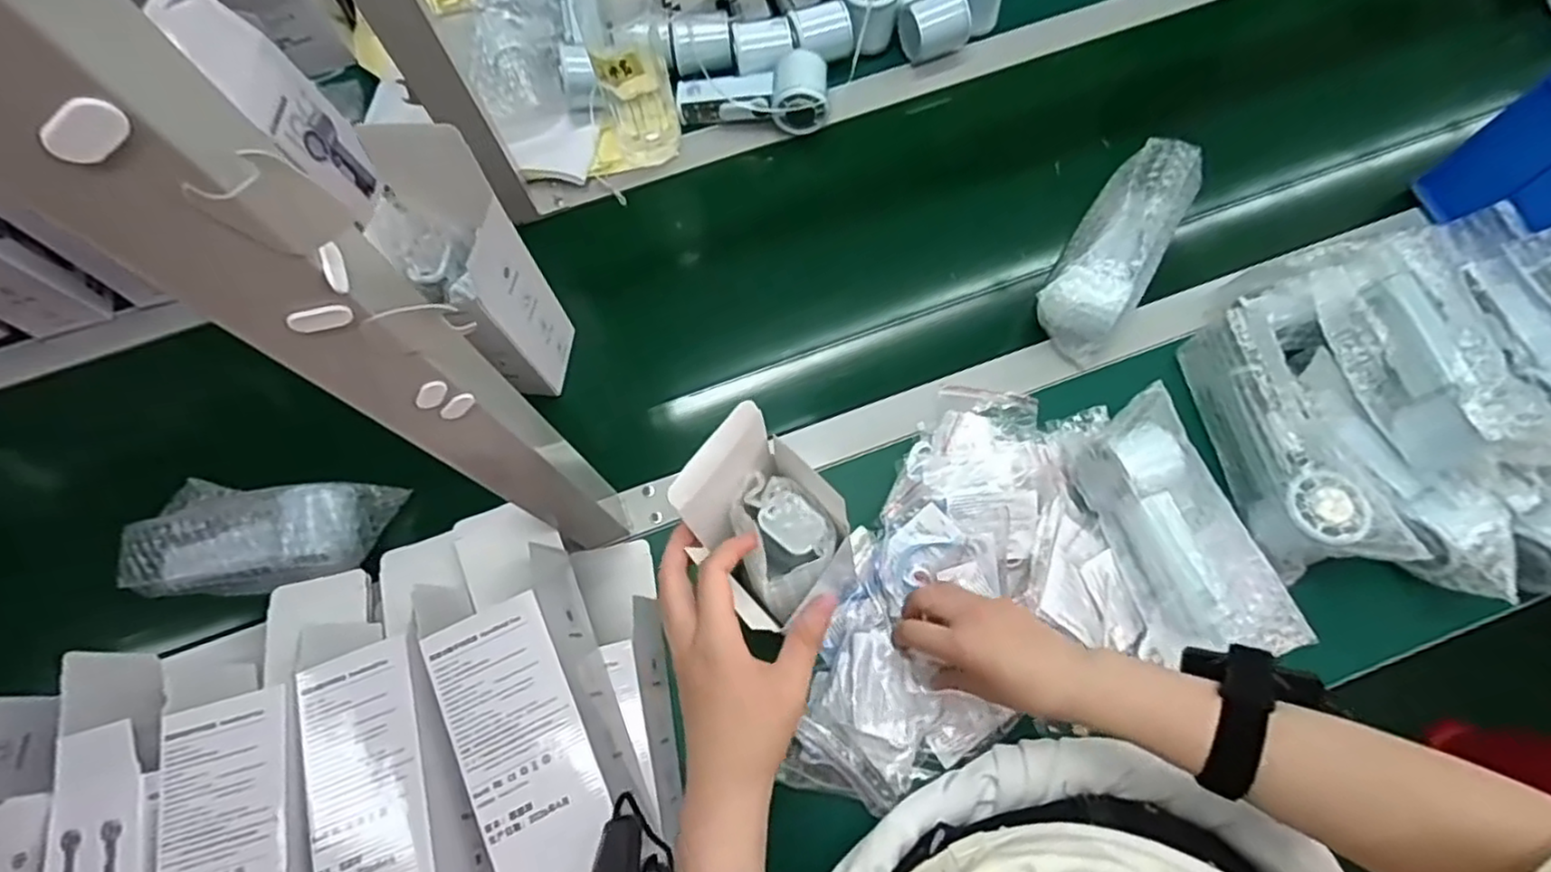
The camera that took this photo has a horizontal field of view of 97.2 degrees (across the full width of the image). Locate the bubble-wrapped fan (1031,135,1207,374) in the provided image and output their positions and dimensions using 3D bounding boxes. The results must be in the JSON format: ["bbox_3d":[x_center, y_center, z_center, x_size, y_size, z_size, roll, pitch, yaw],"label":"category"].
[{"bbox_3d":[0.303,-0.166,0.607,0.071,0.068,0.191,32,76,11],"label":"bubble-wrapped fan"}]

